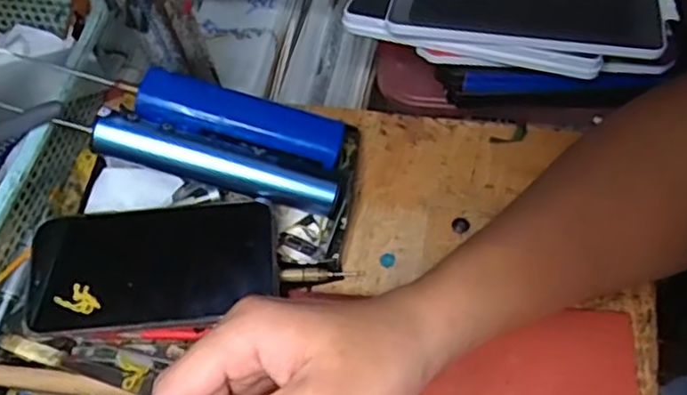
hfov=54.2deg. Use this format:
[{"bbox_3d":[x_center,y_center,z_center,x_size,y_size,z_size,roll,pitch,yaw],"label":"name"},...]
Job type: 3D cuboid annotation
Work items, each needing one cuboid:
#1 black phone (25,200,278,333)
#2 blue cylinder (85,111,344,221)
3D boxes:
[{"bbox_3d":[-0.118,0.042,0.411,0.149,0.013,0.074,-3,68,-2],"label":"black phone"},{"bbox_3d":[-0.077,-0.022,0.418,0.152,0.019,0.025,16,60,-7],"label":"blue cylinder"}]

